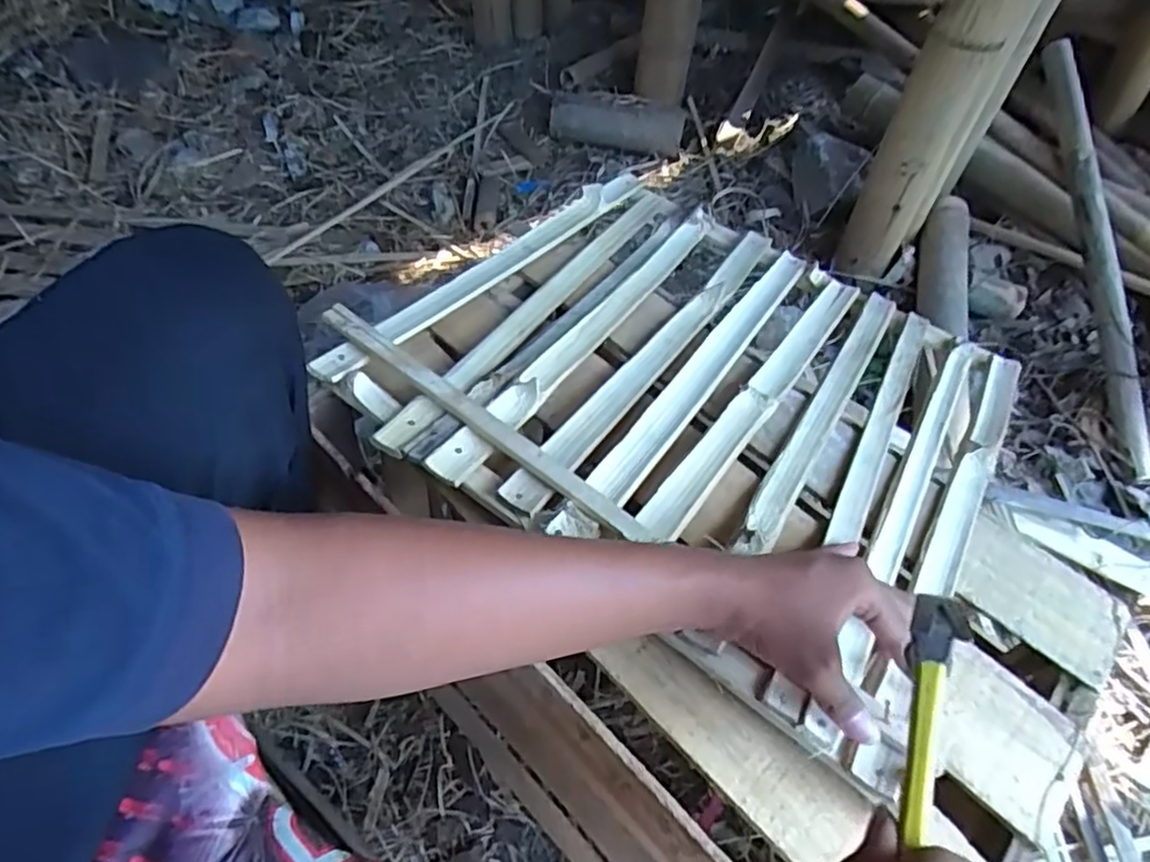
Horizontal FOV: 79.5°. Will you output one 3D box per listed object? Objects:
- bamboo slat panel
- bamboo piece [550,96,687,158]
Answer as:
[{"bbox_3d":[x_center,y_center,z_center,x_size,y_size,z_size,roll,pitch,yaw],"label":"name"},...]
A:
[{"bbox_3d":[0.119,-0.051,0.617,0.478,0.025,0.491,33,49,16],"label":"bamboo slat panel"},{"bbox_3d":[0.082,-0.601,1.347,0.258,0.070,0.078,8,52,1],"label":"bamboo piece"}]

